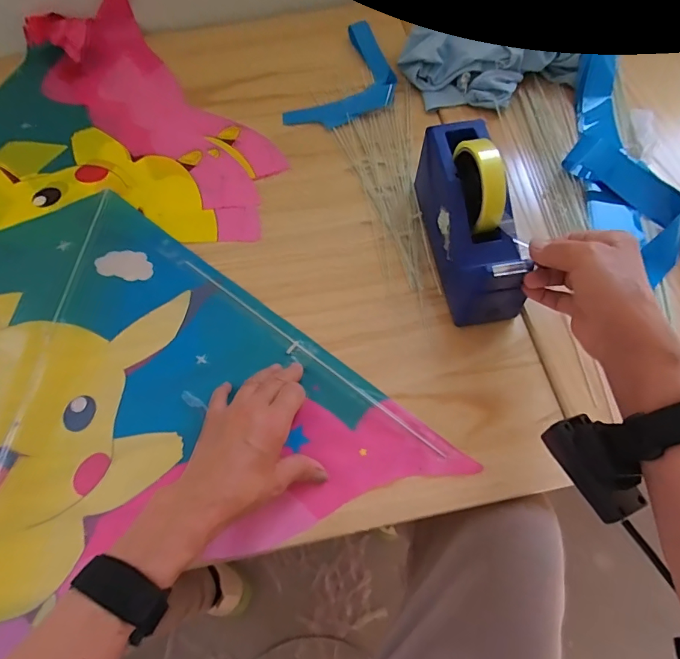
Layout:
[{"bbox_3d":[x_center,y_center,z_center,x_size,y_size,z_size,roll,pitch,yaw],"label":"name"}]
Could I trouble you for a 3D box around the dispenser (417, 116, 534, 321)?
[{"bbox_3d":[0.137,-0.120,0.457,0.068,0.115,0.197,-8,67,-1],"label":"dispenser"}]

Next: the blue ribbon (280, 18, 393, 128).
[{"bbox_3d":[0.020,-0.352,0.630,0.116,0.022,0.198,30,71,14],"label":"blue ribbon"}]

